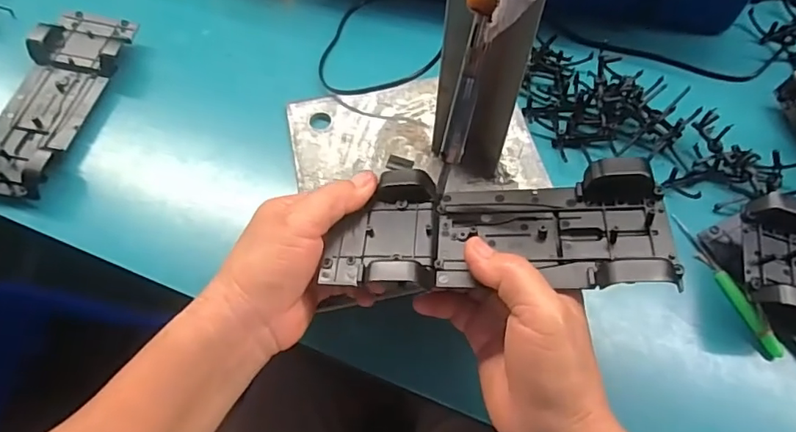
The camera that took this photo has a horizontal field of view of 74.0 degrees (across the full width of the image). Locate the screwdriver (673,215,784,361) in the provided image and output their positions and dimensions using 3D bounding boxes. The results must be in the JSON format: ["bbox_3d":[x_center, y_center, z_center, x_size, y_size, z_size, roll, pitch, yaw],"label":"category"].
[{"bbox_3d":[0.232,0.048,0.376,0.010,0.014,0.112,-19,63,-9],"label":"screwdriver"}]

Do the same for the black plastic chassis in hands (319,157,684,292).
[{"bbox_3d":[0.055,0.006,0.303,0.189,0.025,0.080,-3,61,7],"label":"black plastic chassis in hands"}]

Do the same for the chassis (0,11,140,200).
[{"bbox_3d":[-0.296,-0.105,0.453,0.078,0.030,0.195,7,62,5],"label":"chassis"}]

